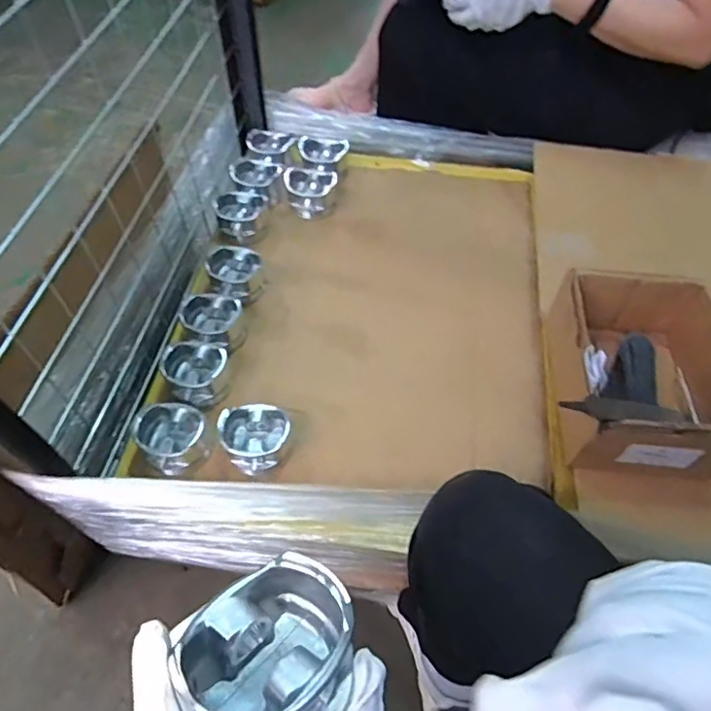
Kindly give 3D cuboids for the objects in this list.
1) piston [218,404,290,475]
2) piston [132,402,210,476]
[{"bbox_3d":[-0.111,0.096,0.629,0.074,0.054,0.070,1,56,-1],"label":"piston"},{"bbox_3d":[-0.210,0.089,0.630,0.084,0.048,0.069,37,62,21],"label":"piston"}]

